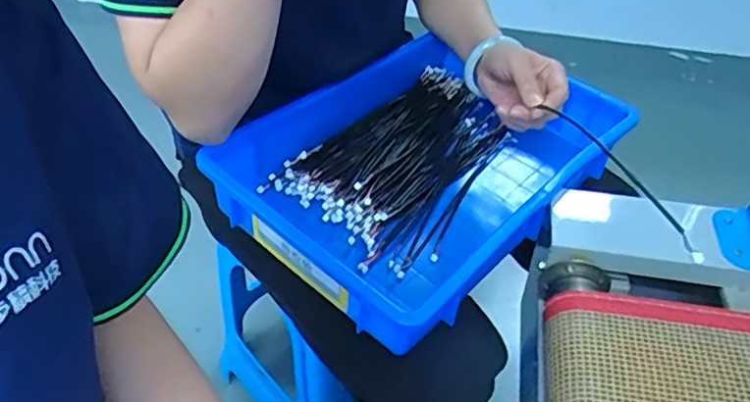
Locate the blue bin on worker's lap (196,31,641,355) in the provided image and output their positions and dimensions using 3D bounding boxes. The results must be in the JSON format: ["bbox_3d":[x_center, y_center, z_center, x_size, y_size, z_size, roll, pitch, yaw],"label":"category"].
[{"bbox_3d":[0.047,-0.035,0.674,0.301,0.089,0.395,29,49,28],"label":"blue bin on worker's lap"}]

